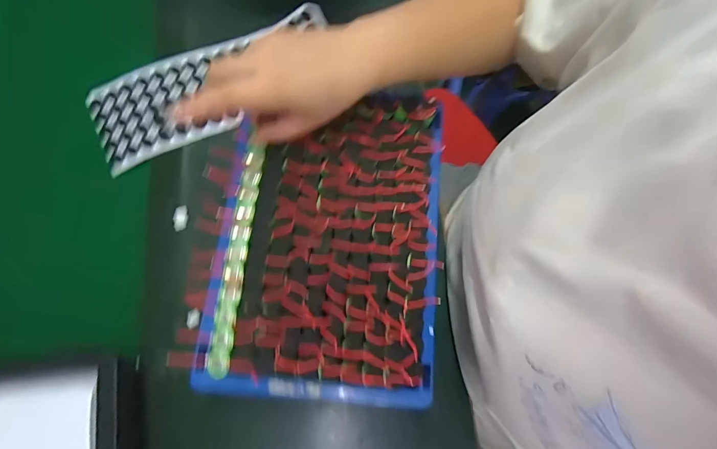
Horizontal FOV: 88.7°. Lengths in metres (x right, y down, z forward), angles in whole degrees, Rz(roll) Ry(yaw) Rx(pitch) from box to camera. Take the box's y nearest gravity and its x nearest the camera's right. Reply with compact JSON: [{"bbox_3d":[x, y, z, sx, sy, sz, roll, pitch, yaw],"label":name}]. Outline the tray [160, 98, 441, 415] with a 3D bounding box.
[{"bbox_3d":[-0.031,0.005,0.337,0.210,0.032,0.285,6,75,-2],"label":"tray"}]

